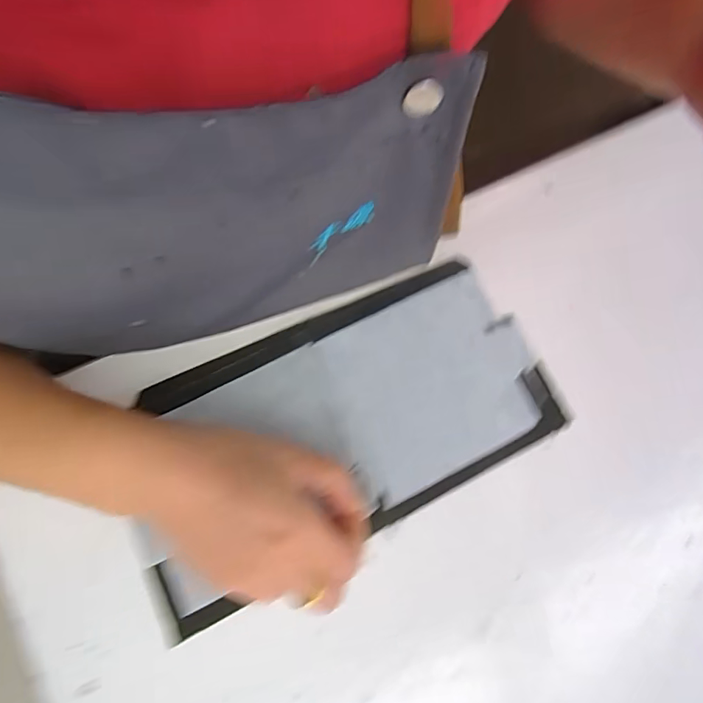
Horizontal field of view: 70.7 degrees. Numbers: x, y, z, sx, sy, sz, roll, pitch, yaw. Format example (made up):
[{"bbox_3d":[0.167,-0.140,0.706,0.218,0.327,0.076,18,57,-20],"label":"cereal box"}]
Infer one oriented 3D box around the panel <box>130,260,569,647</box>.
[{"bbox_3d":[-0.009,0.041,0.297,0.254,0.011,0.131,-26,76,-10],"label":"panel"}]

